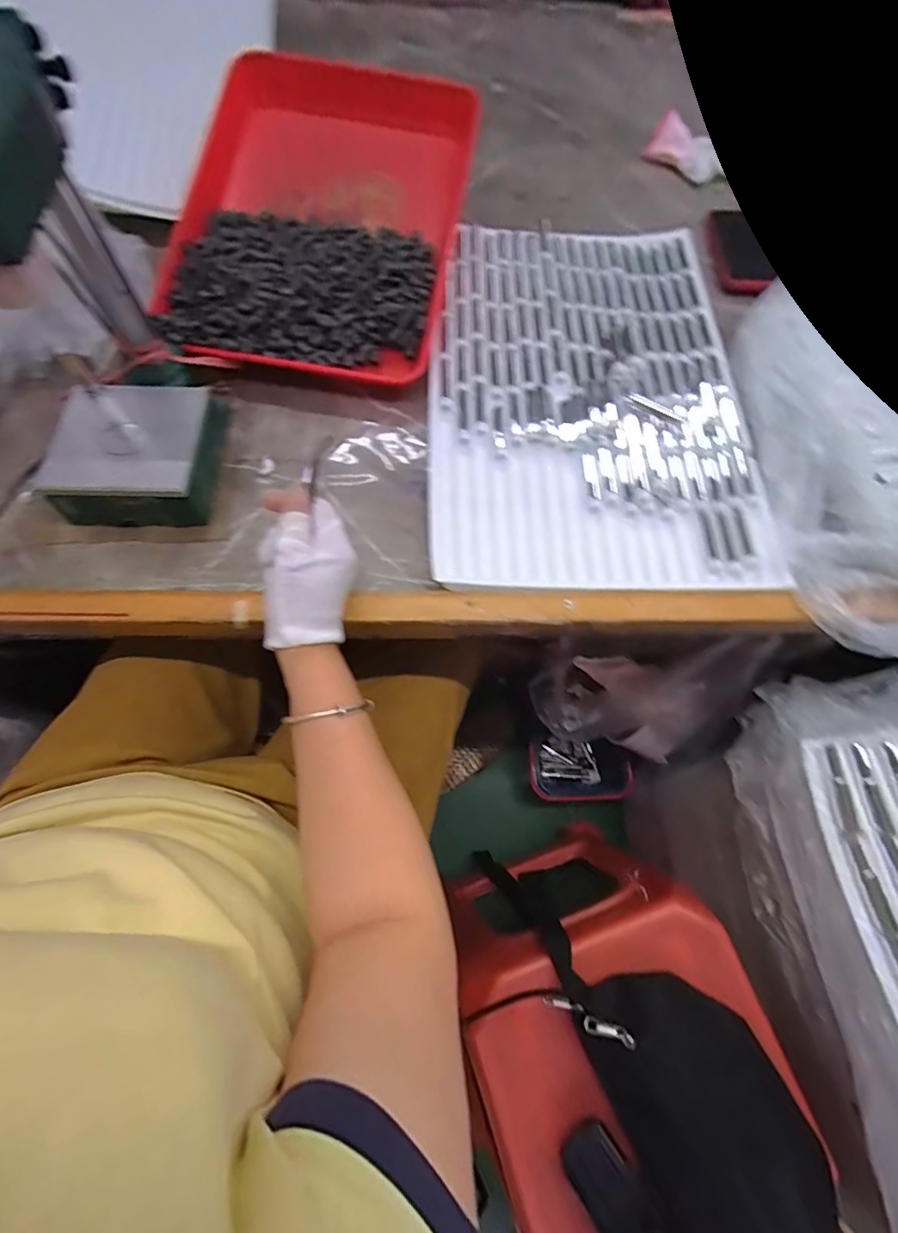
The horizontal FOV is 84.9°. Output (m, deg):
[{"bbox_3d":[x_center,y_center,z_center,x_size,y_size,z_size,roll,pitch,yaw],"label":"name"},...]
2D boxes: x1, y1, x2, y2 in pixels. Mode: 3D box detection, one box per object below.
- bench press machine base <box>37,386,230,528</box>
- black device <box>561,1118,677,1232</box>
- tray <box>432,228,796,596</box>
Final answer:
[{"bbox_3d":[-0.284,-0.150,0.451,0.129,0.057,0.124,-3,68,-4],"label":"bench press machine base"},{"bbox_3d":[0.150,0.511,0.429,0.053,0.010,0.110,-35,73,-15],"label":"black device"},{"bbox_3d":[0.143,-0.250,0.517,0.312,0.011,0.486,0,68,-2],"label":"tray"}]

